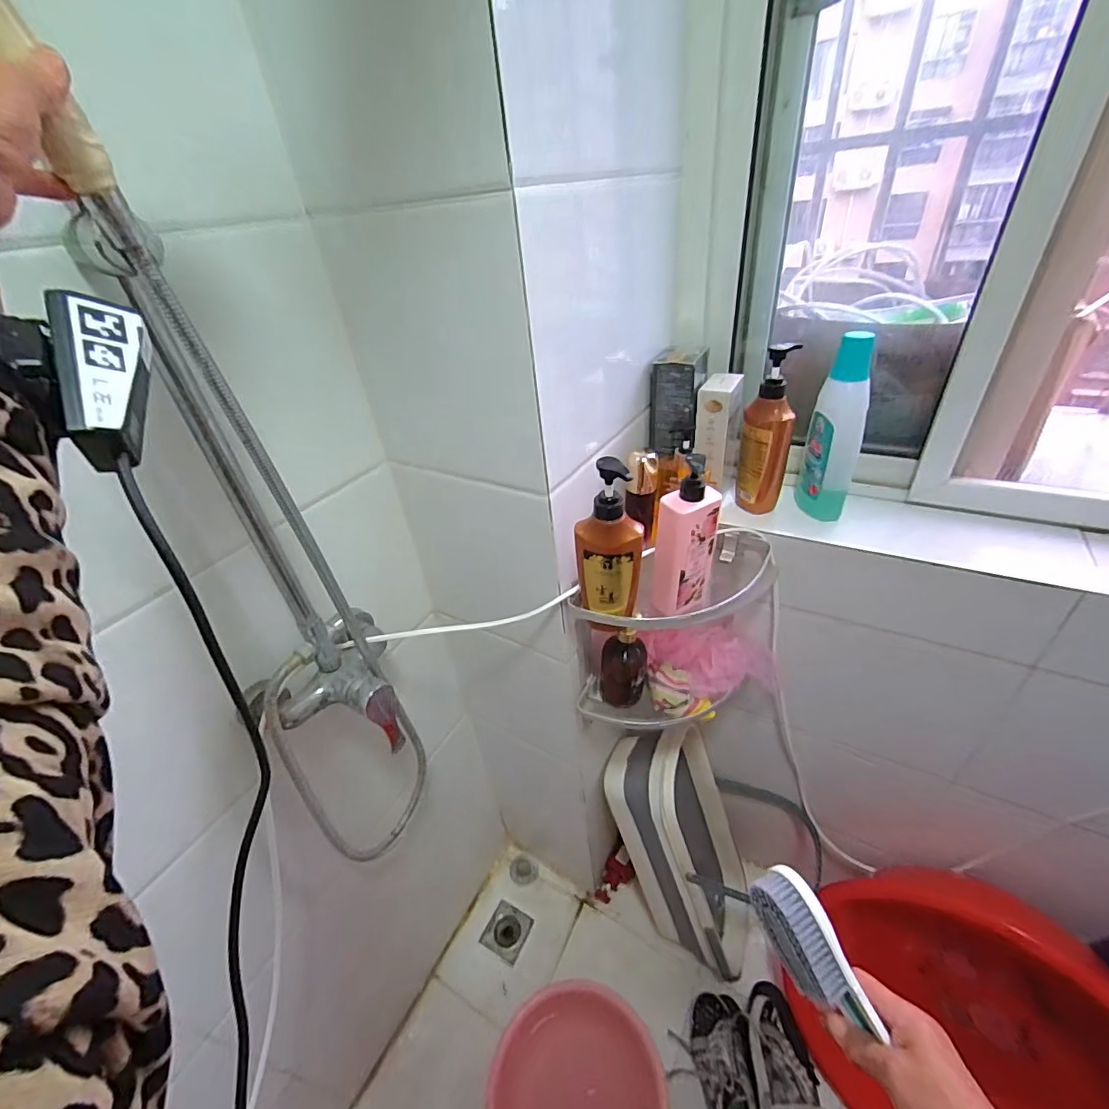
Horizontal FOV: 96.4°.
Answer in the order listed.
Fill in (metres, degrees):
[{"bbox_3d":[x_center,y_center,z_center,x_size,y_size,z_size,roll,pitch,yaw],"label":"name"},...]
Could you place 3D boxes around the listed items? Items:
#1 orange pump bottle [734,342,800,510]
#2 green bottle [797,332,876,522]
[{"bbox_3d":[0.317,-0.181,0.740,0.057,0.248,0.055,-2,37,7],"label":"orange pump bottle"},{"bbox_3d":[0.415,-0.183,0.732,0.070,0.262,0.081,11,40,23],"label":"green bottle"}]

